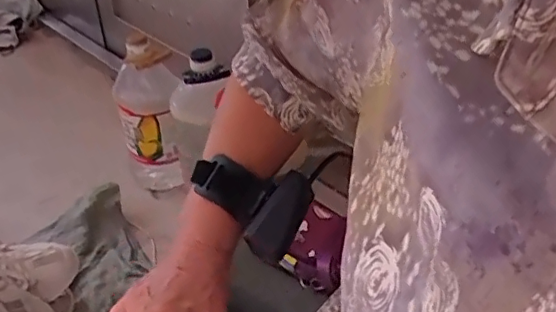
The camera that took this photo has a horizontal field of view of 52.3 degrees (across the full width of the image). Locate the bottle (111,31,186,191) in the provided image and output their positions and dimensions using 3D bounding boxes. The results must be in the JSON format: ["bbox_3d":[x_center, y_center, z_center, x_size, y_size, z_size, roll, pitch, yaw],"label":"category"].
[{"bbox_3d":[-0.282,-0.071,1.263,0.134,0.348,0.109,-3,33,-2],"label":"bottle"}]

